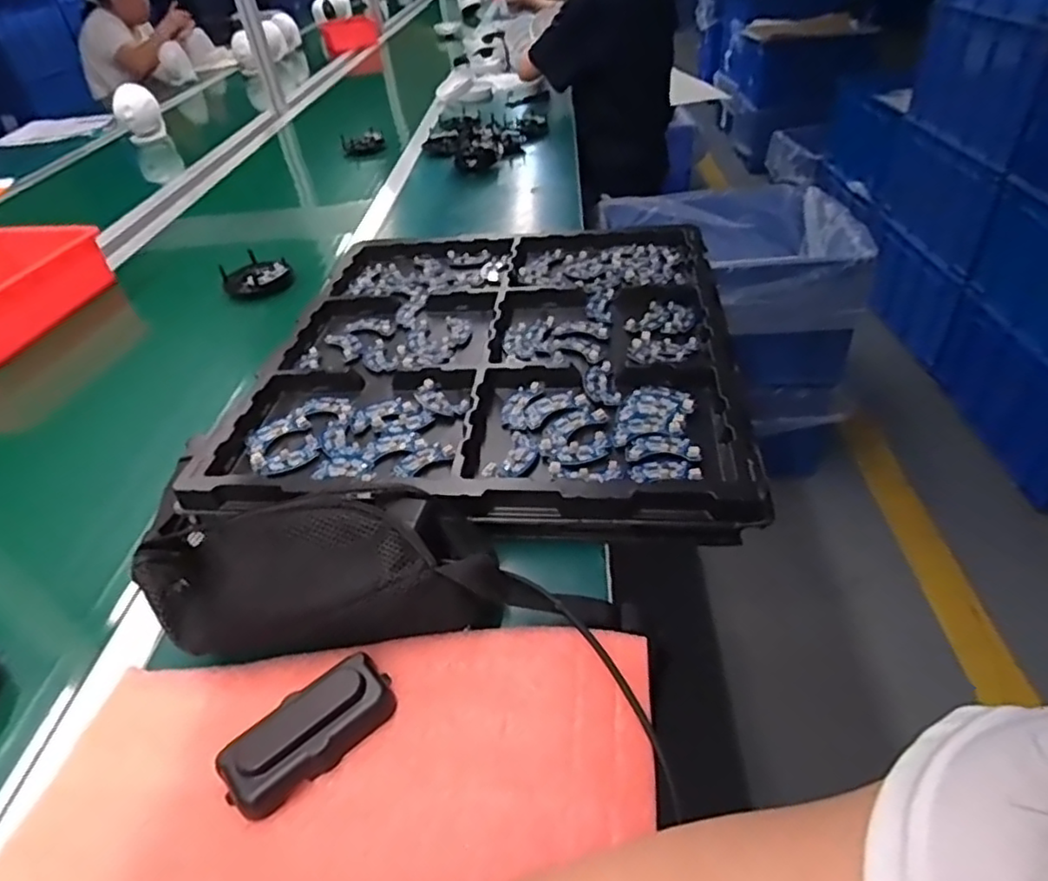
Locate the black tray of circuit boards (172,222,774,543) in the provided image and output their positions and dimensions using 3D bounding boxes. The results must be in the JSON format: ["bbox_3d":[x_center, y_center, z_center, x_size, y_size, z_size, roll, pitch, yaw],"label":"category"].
[{"bbox_3d":[-0.029,-0.120,0.737,0.505,0.039,0.581,-1,41,8],"label":"black tray of circuit boards"}]

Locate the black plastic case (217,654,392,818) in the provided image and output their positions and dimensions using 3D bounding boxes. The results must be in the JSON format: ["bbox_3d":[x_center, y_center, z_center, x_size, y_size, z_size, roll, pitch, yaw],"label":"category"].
[{"bbox_3d":[-0.133,0.183,0.401,0.106,0.028,0.045,-32,46,-27],"label":"black plastic case"}]

